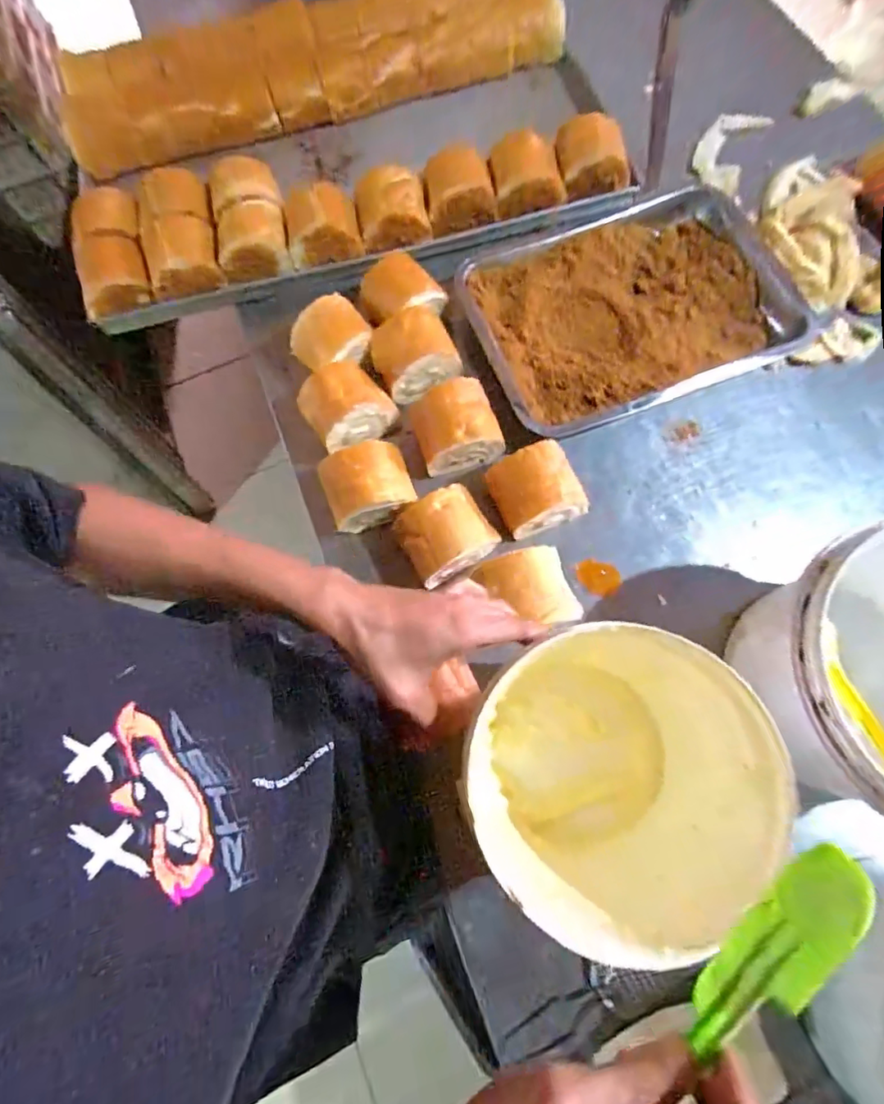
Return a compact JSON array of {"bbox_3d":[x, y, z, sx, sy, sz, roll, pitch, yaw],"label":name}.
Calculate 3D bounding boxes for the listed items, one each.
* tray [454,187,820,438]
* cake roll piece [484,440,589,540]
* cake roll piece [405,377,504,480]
[{"bbox_3d":[0.217,-0.287,0.604,0.369,0.039,0.263,-22,73,-3],"label":"tray"},{"bbox_3d":[0.096,-0.062,0.548,0.086,0.073,0.075,-19,76,-2],"label":"cake roll piece"},{"bbox_3d":[0.012,-0.136,0.568,0.086,0.065,0.082,-20,76,-2],"label":"cake roll piece"}]

